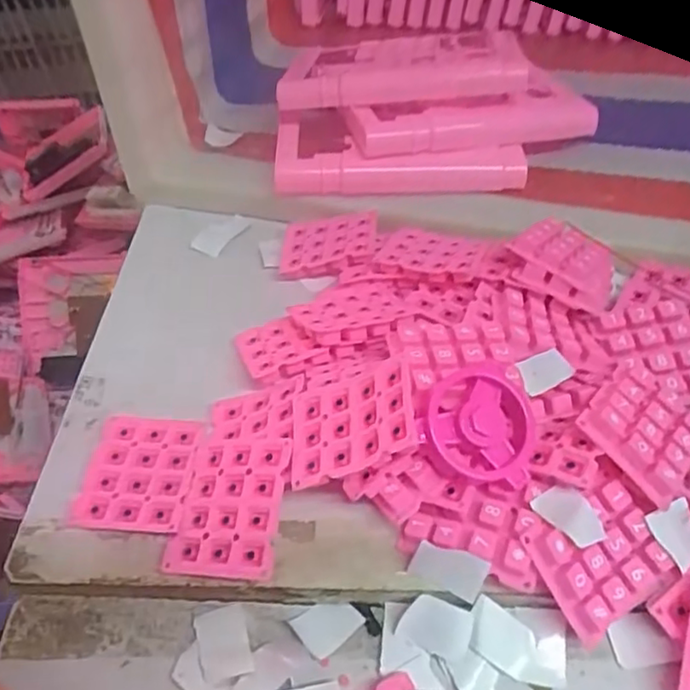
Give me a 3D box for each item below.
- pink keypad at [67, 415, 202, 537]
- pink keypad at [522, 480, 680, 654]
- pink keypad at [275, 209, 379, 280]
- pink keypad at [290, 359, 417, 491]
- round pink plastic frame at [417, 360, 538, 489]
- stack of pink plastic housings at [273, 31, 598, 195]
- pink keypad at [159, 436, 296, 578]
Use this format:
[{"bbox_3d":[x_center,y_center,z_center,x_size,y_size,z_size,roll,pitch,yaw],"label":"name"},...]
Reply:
[{"bbox_3d":[-0.096,0.060,0.303,0.050,0.007,0.057,4,50,6],"label":"pink keypad"},{"bbox_3d":[0.105,0.089,0.265,0.052,0.011,0.051,-18,77,-18],"label":"pink keypad"},{"bbox_3d":[-0.010,-0.062,0.405,0.058,0.013,0.044,-5,48,11],"label":"pink keypad"},{"bbox_3d":[0.003,0.033,0.278,0.058,0.005,0.049,-23,41,23],"label":"pink keypad"},{"bbox_3d":[0.059,0.032,0.278,0.050,0.018,0.053,22,64,-6],"label":"round pink plastic frame"},{"bbox_3d":[0.060,-0.154,0.434,0.215,0.058,0.102,-1,49,2],"label":"stack of pink plastic housings"},{"bbox_3d":[-0.051,0.069,0.281,0.049,0.006,0.062,-4,57,21],"label":"pink keypad"}]

